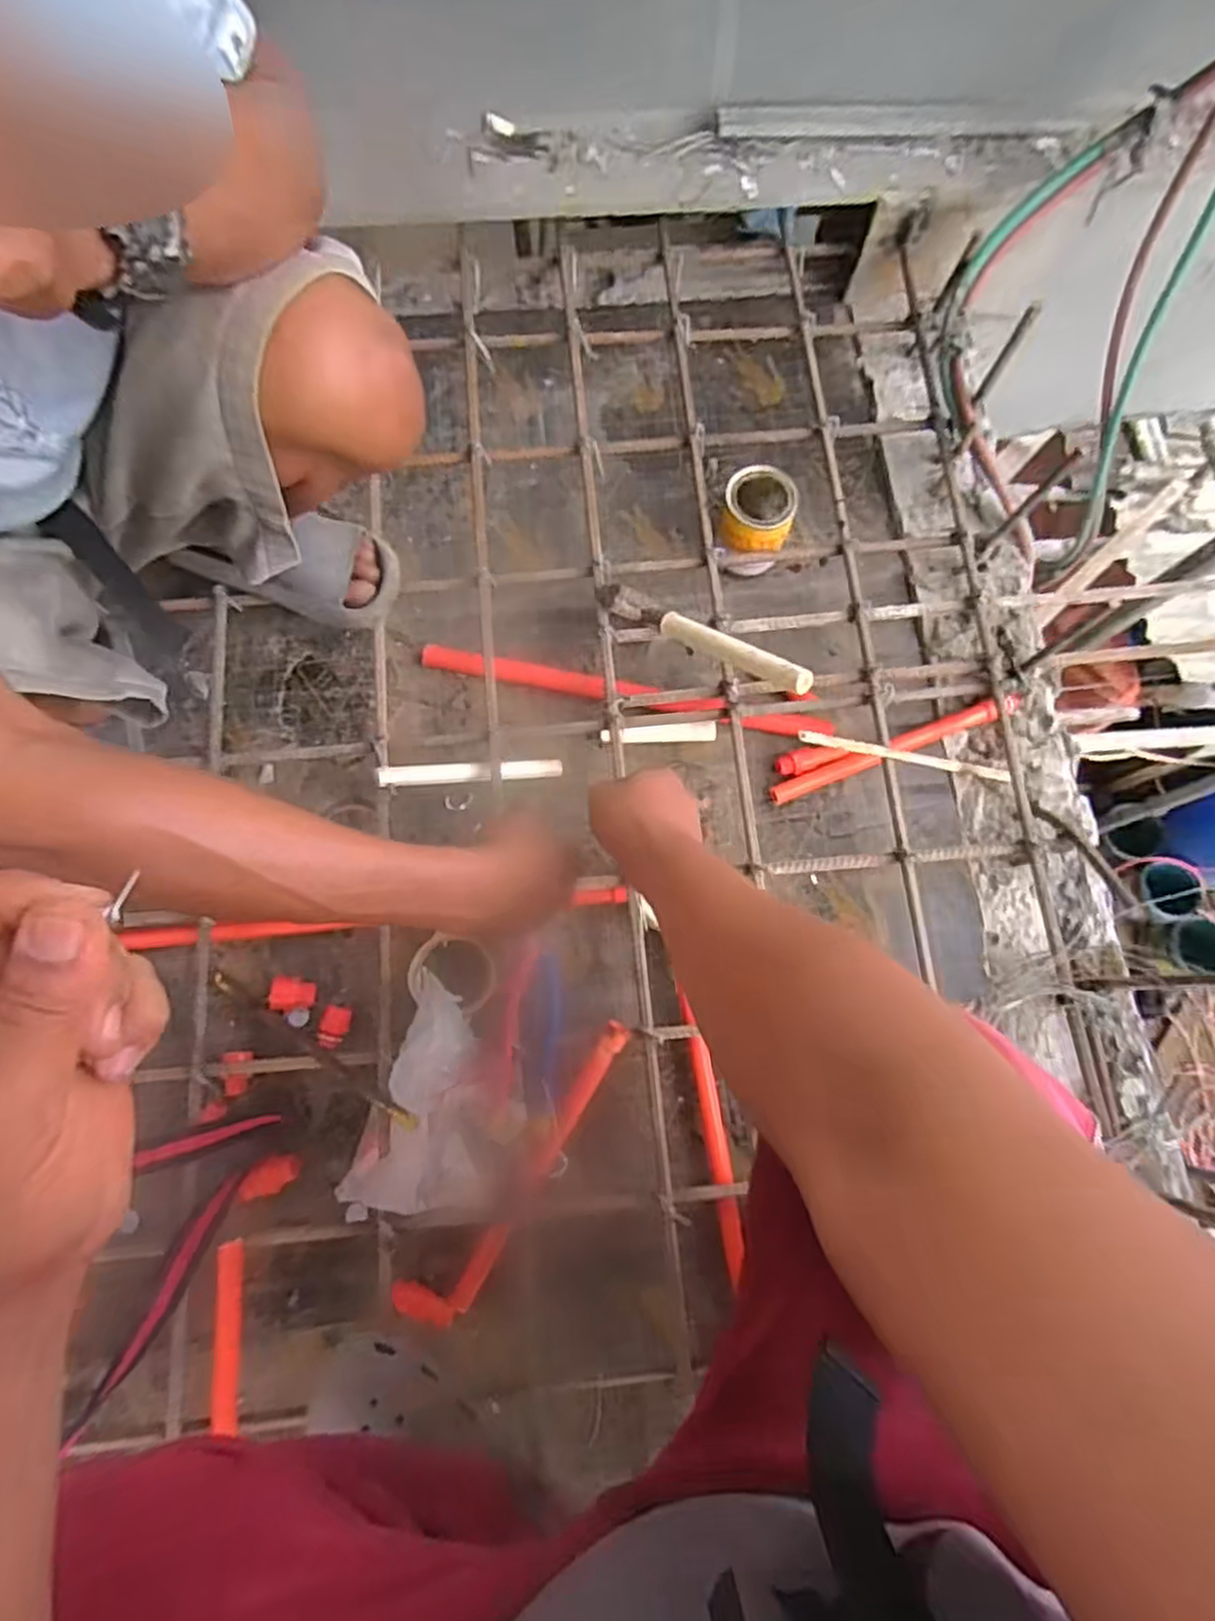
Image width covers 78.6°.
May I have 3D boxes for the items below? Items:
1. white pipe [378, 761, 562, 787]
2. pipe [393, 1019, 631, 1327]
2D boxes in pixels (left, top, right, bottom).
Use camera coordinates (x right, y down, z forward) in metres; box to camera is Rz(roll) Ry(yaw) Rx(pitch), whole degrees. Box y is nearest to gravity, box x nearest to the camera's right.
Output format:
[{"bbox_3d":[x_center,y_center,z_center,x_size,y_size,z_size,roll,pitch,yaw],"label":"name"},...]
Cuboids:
[{"bbox_3d":[-0.146,-0.042,0.821,0.204,0.018,0.022,-5,73,-25],"label":"white pipe"},{"bbox_3d":[-0.084,0.355,0.738,0.064,0.044,0.342,35,91,9],"label":"pipe"}]

